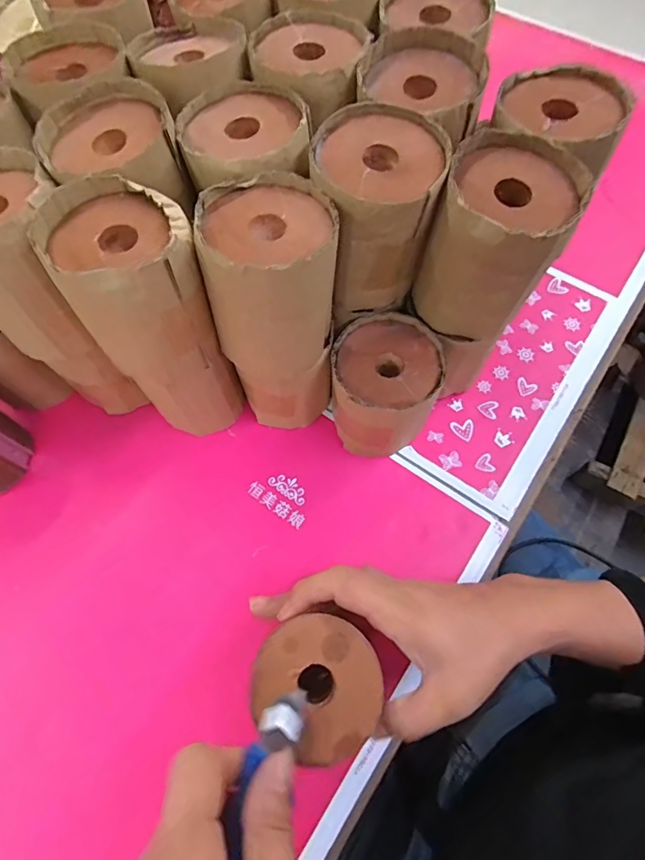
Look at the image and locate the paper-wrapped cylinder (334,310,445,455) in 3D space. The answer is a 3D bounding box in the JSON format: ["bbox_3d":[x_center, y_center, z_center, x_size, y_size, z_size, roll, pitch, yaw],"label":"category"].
[{"bbox_3d":[0.050,-0.031,0.401,0.082,0.105,0.088,0,68,0],"label":"paper-wrapped cylinder"}]

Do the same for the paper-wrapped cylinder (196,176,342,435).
[{"bbox_3d":[-0.033,-0.080,0.362,0.083,0.211,0.090,-6,68,-3],"label":"paper-wrapped cylinder"}]

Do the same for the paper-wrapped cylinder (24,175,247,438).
[{"bbox_3d":[-0.119,-0.074,0.359,0.076,0.215,0.085,-25,70,-10],"label":"paper-wrapped cylinder"}]

